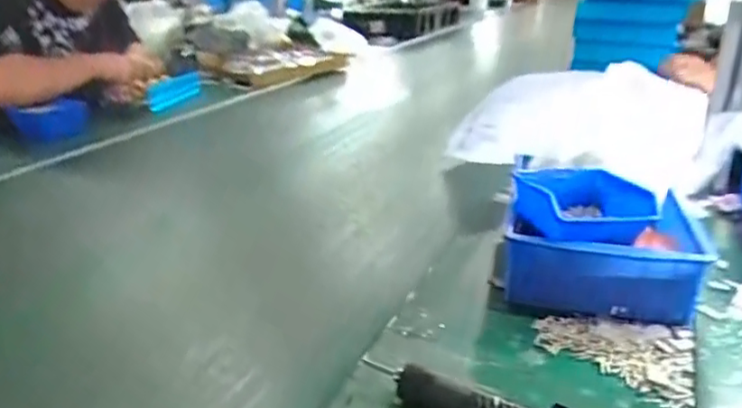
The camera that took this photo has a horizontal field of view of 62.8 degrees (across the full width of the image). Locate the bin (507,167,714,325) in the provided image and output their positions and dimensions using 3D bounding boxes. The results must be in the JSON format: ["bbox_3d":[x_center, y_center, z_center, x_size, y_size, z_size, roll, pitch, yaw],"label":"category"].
[{"bbox_3d":[0.250,0.044,0.676,0.186,0.120,0.157,8,23,14],"label":"bin"}]

